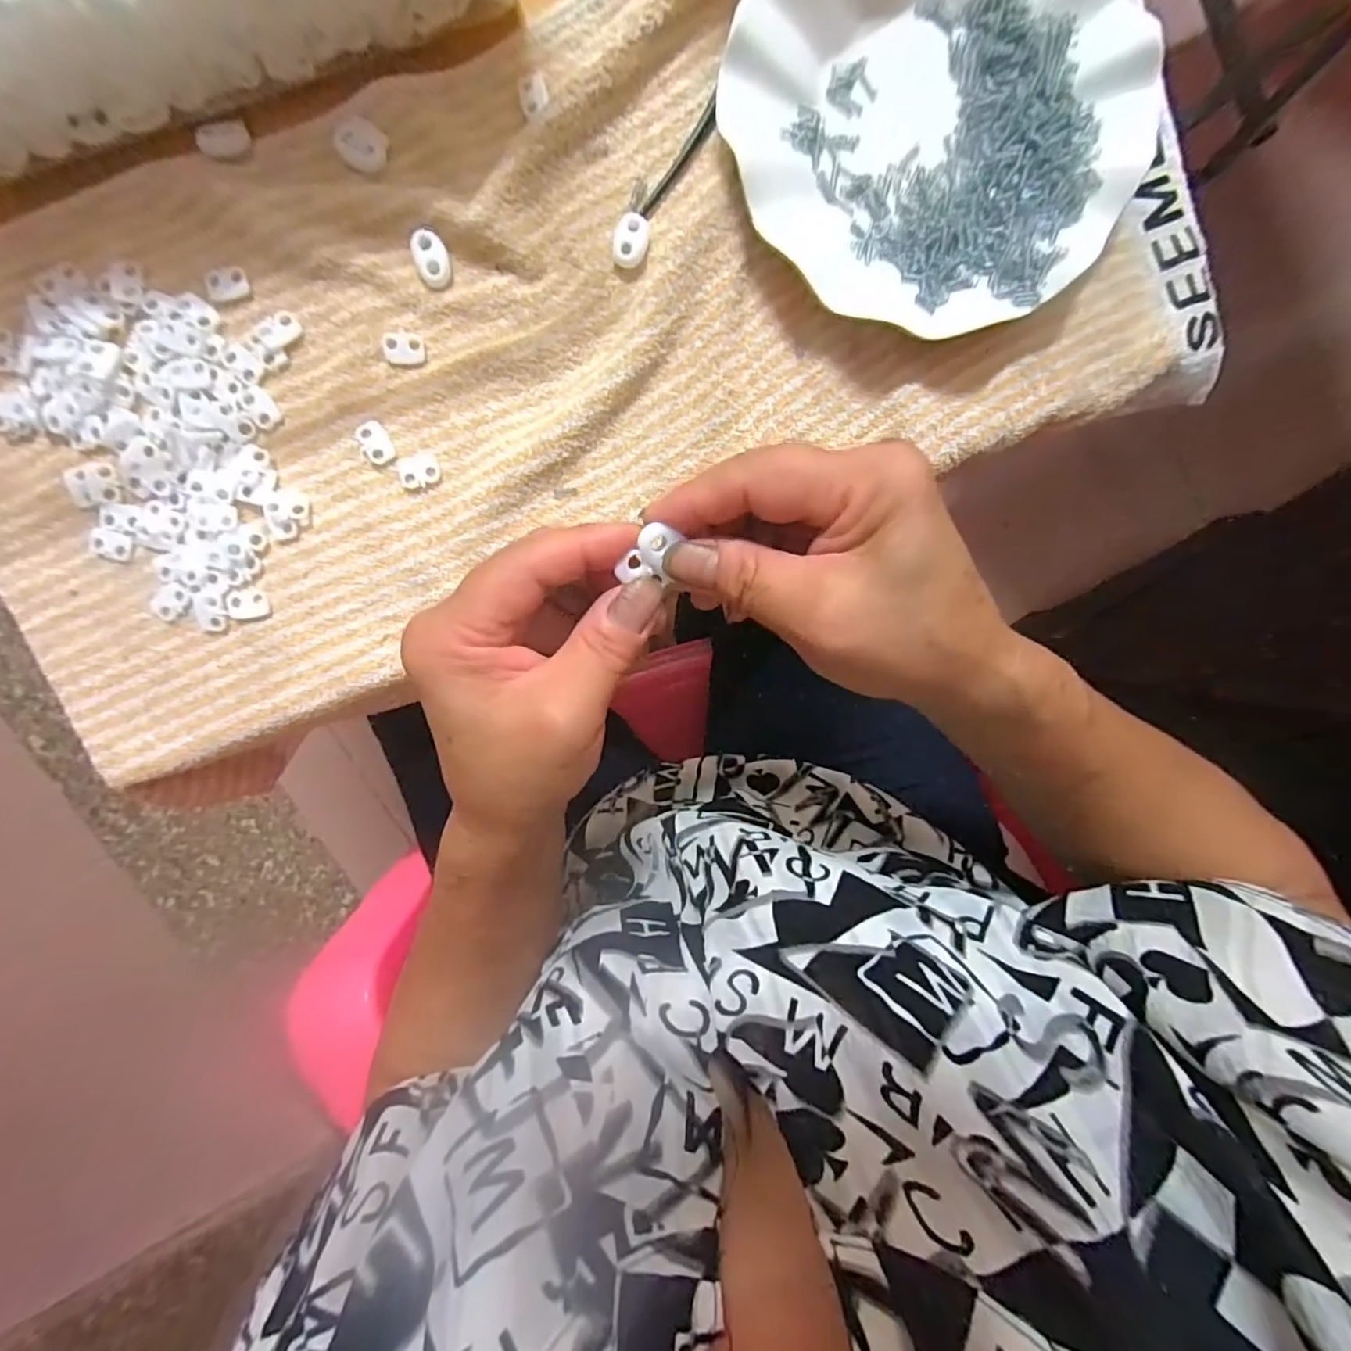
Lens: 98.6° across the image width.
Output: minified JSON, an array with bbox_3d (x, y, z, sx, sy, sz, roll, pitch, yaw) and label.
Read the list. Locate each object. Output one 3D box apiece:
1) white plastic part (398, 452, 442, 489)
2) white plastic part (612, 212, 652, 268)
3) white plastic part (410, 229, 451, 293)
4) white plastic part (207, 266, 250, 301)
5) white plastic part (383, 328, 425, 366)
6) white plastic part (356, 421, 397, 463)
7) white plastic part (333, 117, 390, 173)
[{"bbox_3d":[-0.123,-0.099,0.278,0.019,0.004,0.014,-20,98,-1],"label":"white plastic part"},{"bbox_3d":[-0.020,-0.203,0.270,0.015,0.004,0.024,20,95,-6],"label":"white plastic part"},{"bbox_3d":[-0.112,-0.190,0.266,0.015,0.006,0.023,-15,98,-1],"label":"white plastic part"},{"bbox_3d":[-0.205,-0.179,0.266,0.018,0.004,0.012,-12,98,-2],"label":"white plastic part"},{"bbox_3d":[-0.127,-0.154,0.273,0.018,0.004,0.014,-1,97,-3],"label":"white plastic part"},{"bbox_3d":[-0.143,-0.111,0.276,0.014,0.004,0.020,-30,98,1],"label":"white plastic part"},{"bbox_3d":[-0.141,-0.238,0.260,0.024,0.004,0.019,35,94,-7],"label":"white plastic part"}]

